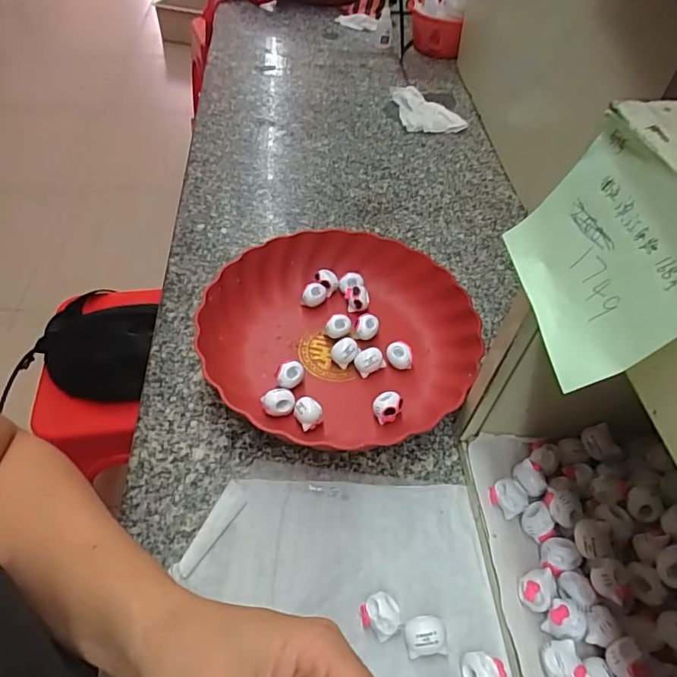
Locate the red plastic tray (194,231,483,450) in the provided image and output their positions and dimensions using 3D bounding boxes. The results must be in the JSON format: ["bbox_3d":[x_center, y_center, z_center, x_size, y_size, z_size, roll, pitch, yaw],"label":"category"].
[{"bbox_3d":[0.004,-0.008,0.453,0.234,0.047,0.214,20,51,12],"label":"red plastic tray"}]

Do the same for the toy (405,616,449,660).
[{"bbox_3d":[0.054,0.188,0.311,0.025,0.021,0.020,-5,50,-8],"label":"toy"}]

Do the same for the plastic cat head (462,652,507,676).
[{"bbox_3d":[0.087,0.203,0.298,0.024,0.019,0.020,14,50,8],"label":"plastic cat head"}]

